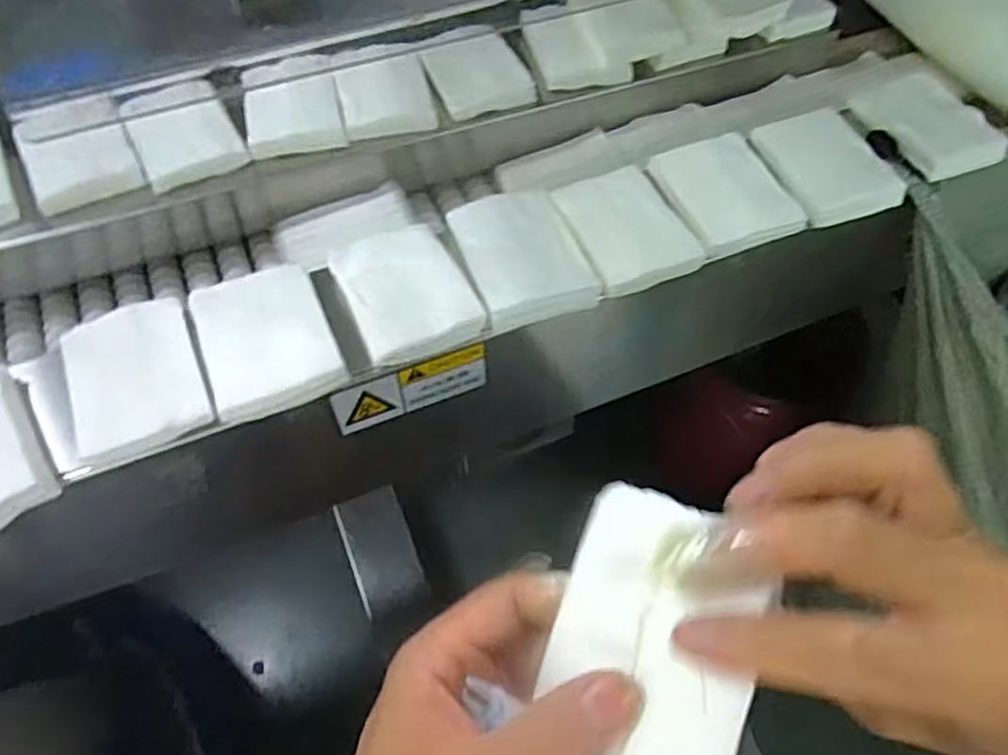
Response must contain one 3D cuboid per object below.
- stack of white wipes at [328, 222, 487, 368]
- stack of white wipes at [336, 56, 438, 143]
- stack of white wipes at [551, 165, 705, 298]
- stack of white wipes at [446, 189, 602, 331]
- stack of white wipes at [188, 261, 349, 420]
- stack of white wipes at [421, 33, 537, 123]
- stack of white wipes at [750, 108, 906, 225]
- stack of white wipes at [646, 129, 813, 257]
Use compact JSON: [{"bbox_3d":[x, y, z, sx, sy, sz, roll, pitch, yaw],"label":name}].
[{"bbox_3d":[-0.065,-0.057,0.467,0.072,0.023,0.091,-21,60,-14],"label":"stack of white wipes"},{"bbox_3d":[-0.096,-0.226,0.582,0.071,0.018,0.075,-12,58,-9],"label":"stack of white wipes"},{"bbox_3d":[0.083,-0.104,0.494,0.075,0.010,0.101,-18,59,-12],"label":"stack of white wipes"},{"bbox_3d":[0.012,-0.084,0.485,0.076,0.018,0.101,-16,59,-11],"label":"stack of white wipes"},{"bbox_3d":[-0.148,-0.027,0.447,0.075,0.012,0.101,-21,60,-14],"label":"stack of white wipes"},{"bbox_3d":[-0.022,-0.248,0.595,0.076,0.014,0.085,-20,60,-14],"label":"stack of white wipes"},{"bbox_3d":[0.235,-0.159,0.531,0.075,0.015,0.105,-13,58,-9],"label":"stack of white wipes"},{"bbox_3d":[0.157,-0.135,0.512,0.080,0.016,0.105,-16,59,-11],"label":"stack of white wipes"}]

